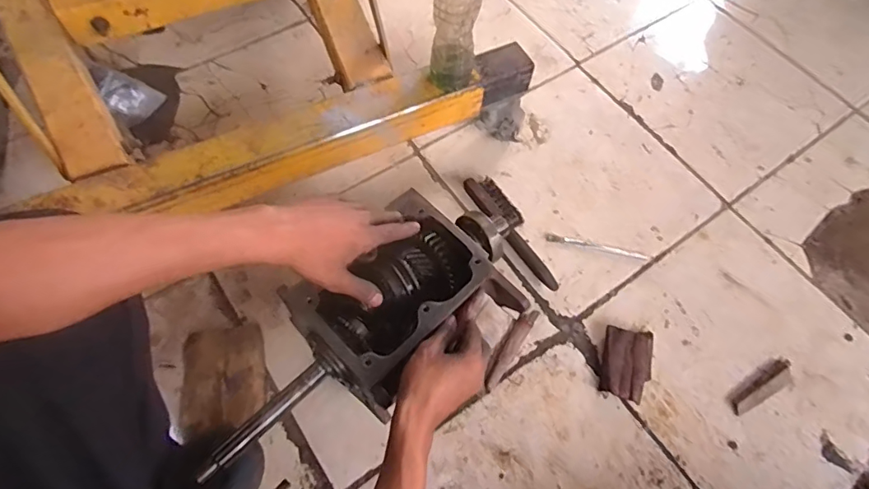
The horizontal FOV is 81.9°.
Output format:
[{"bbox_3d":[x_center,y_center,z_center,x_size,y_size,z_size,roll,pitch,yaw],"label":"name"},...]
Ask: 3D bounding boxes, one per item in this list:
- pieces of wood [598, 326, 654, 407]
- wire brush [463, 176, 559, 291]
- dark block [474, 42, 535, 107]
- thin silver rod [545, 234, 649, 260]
[{"bbox_3d":[0.289,0.177,0.743,0.072,0.026,0.103,15,65,4],"label":"pieces of wood"},{"bbox_3d":[0.132,-0.026,0.826,0.053,0.038,0.235,-29,70,-16],"label":"wire brush"},{"bbox_3d":[0.104,-0.278,0.821,0.100,0.057,0.065,-25,69,-15],"label":"dark block"},{"bbox_3d":[0.273,0.004,0.841,0.172,0.007,0.015,10,64,1],"label":"thin silver rod"}]

